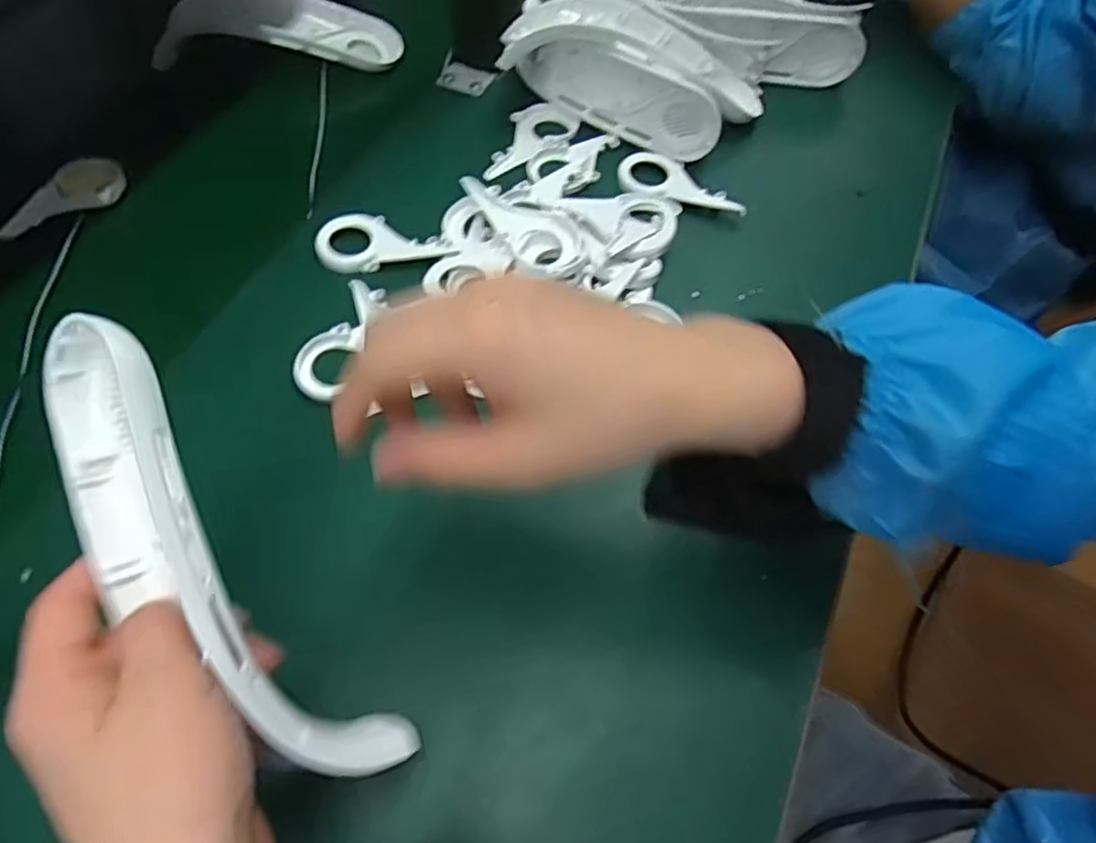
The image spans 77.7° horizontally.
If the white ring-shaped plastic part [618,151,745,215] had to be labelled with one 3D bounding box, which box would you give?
[{"bbox_3d":[0.096,-0.168,0.481,0.091,0.010,0.037,24,60,12],"label":"white ring-shaped plastic part"}]

